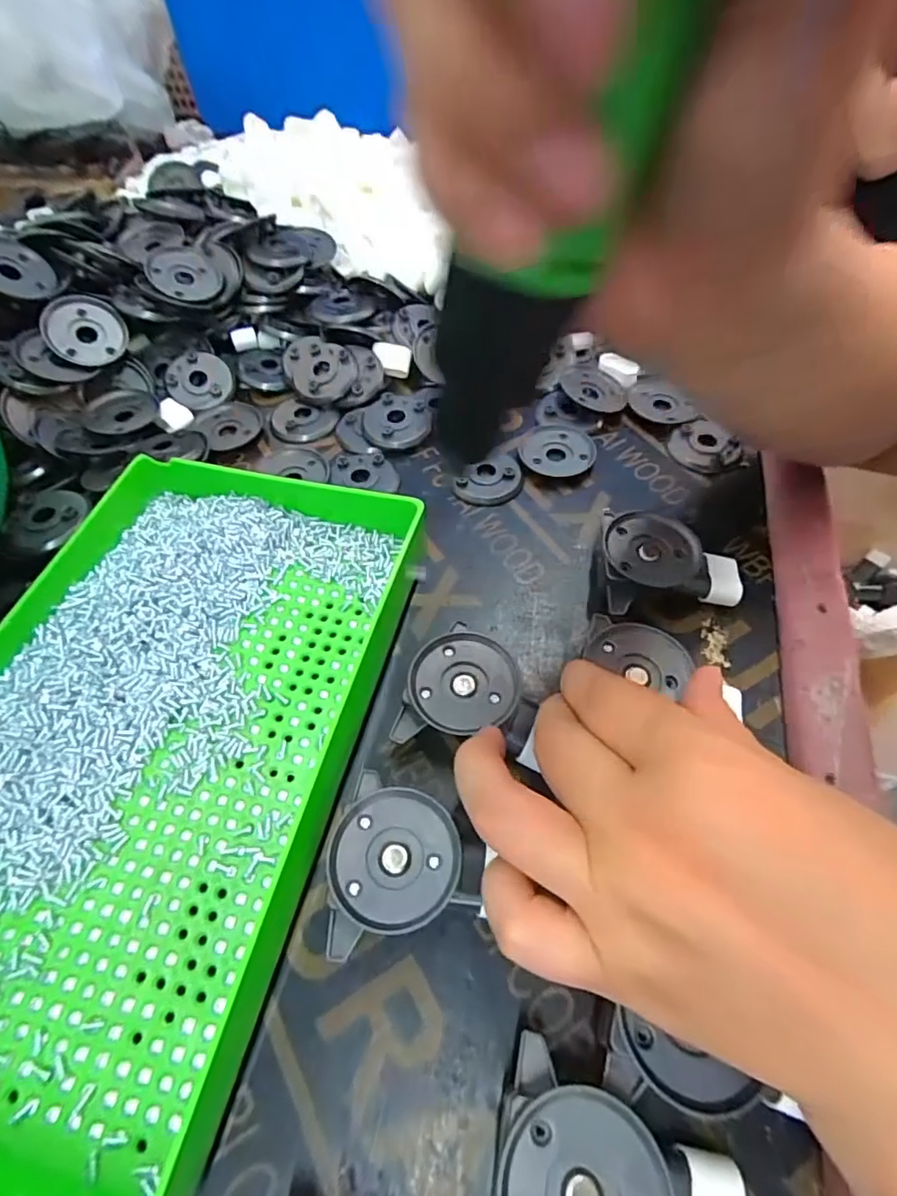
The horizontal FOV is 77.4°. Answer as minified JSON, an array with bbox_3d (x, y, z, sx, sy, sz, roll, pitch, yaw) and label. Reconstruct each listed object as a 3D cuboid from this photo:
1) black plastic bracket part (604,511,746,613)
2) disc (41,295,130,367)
[{"bbox_3d":[0.102,-0.013,0.260,0.065,0.029,0.047,-2,56,0],"label":"black plastic bracket part"},{"bbox_3d":[-0.213,-0.157,0.329,0.042,0.004,0.042,-21,89,-22],"label":"disc"}]

